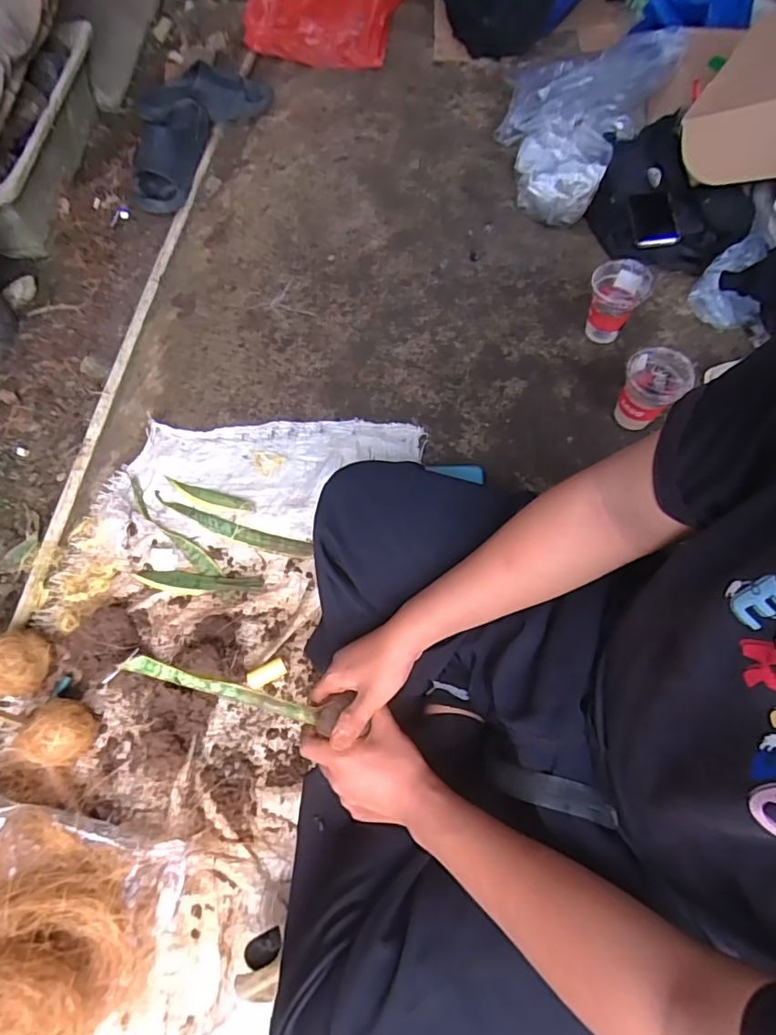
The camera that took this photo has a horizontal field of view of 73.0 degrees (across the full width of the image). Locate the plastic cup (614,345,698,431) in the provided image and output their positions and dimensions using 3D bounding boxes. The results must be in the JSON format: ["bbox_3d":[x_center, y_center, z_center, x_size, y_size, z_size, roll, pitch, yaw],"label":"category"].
[{"bbox_3d":[0.405,-0.197,0.821,0.080,0.115,0.086,-1,66,3],"label":"plastic cup"}]

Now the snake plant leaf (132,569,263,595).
[{"bbox_3d":[-0.282,0.096,0.774,0.192,0.008,0.034,5,67,5],"label":"snake plant leaf"}]

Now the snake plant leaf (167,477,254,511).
[{"bbox_3d":[-0.286,-0.034,0.833,0.154,0.007,0.033,18,68,11],"label":"snake plant leaf"}]

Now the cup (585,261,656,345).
[{"bbox_3d":[0.384,-0.364,0.901,0.093,0.120,0.082,25,70,13],"label":"cup"}]

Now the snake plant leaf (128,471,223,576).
[{"bbox_3d":[-0.346,0.014,0.825,0.242,0.009,0.030,42,75,19],"label":"snake plant leaf"}]

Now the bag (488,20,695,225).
[{"bbox_3d":[0.384,-0.840,1.112,0.330,0.134,0.484,21,69,12],"label":"bag"}]

